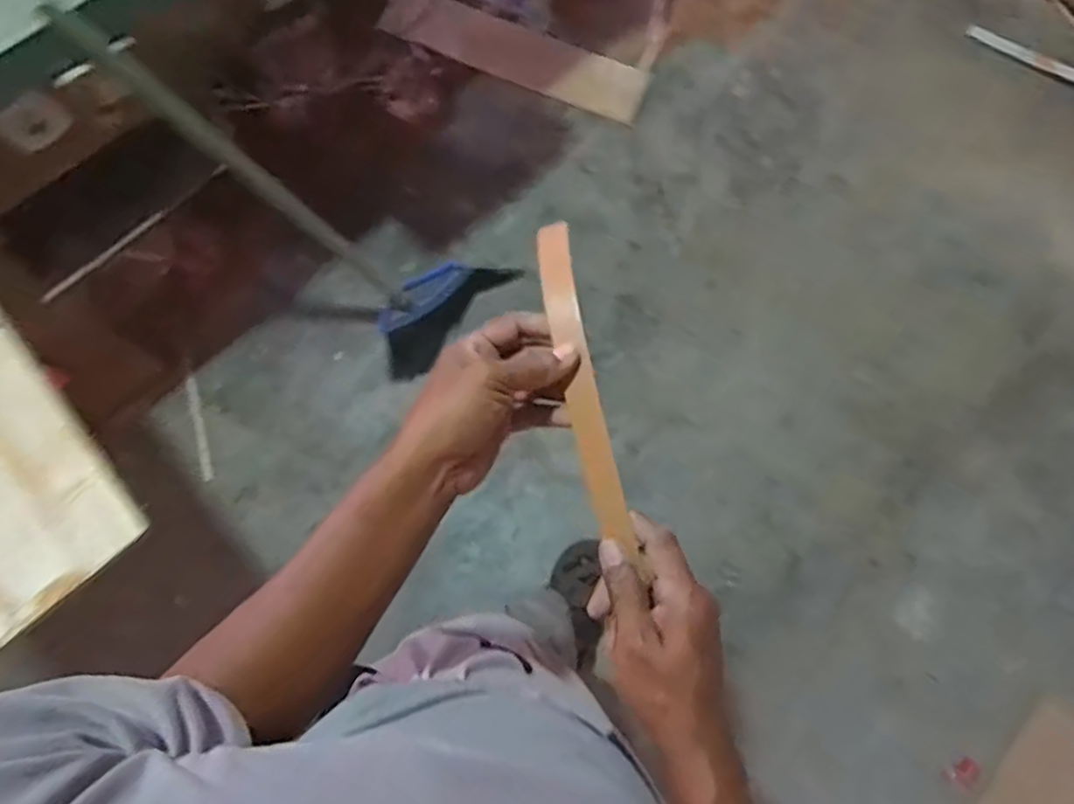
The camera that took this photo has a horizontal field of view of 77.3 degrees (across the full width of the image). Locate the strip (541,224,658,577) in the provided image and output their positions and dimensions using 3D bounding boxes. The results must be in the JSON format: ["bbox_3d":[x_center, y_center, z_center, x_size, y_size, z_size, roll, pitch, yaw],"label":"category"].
[{"bbox_3d":[0.032,-0.010,0.458,0.025,0.028,0.244,-12,81,-1],"label":"strip"}]

